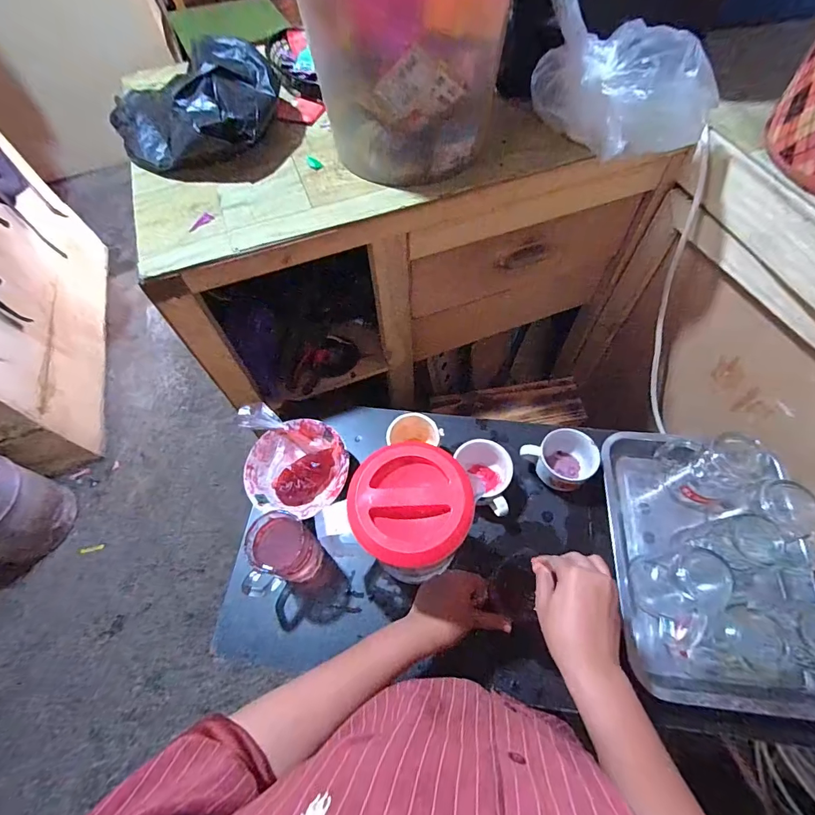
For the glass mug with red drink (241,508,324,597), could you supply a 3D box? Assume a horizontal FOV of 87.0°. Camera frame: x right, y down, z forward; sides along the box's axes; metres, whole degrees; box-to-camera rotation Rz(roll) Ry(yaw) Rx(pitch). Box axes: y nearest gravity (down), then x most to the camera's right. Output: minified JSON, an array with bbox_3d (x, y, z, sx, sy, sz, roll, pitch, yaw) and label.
[{"bbox_3d":[-0.170,0.202,0.577,0.079,0.109,0.100,29,68,17],"label":"glass mug with red drink"}]

